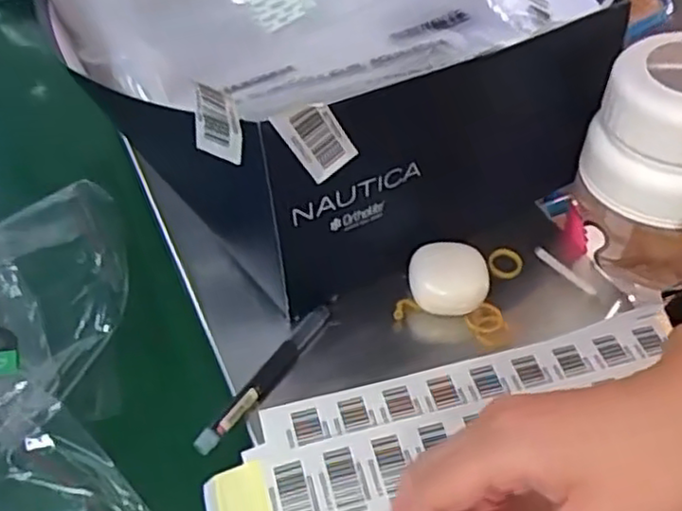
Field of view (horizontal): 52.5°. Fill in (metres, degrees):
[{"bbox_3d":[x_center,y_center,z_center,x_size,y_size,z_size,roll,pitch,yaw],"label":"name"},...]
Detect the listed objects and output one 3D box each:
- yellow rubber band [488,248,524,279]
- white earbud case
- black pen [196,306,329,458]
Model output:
[{"bbox_3d":[0.108,0.005,0.450,0.022,0.008,0.024,2,44,-2],"label":"yellow rubber band"},{"bbox_3d":[0.065,0.015,0.420,0.046,0.023,0.043,4,44,1],"label":"white earbud case"},{"bbox_3d":[-0.040,0.065,0.378,0.011,0.012,0.107,27,49,22],"label":"black pen"}]

